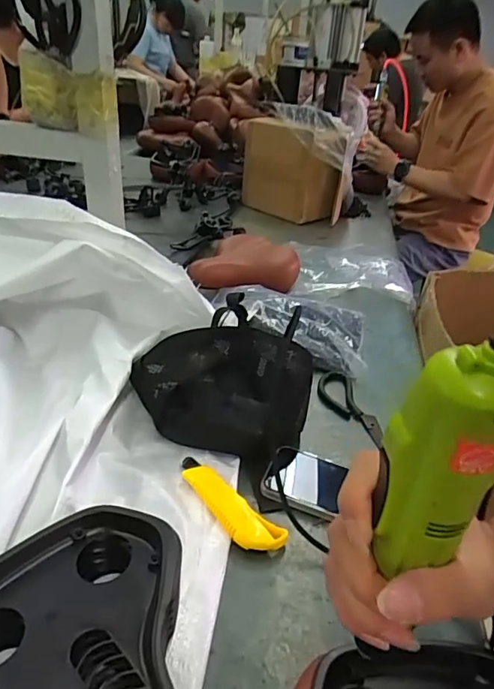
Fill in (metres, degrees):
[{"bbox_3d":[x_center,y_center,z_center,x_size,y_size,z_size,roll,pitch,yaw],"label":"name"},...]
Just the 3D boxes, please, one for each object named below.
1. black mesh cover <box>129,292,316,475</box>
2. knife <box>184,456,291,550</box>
[{"bbox_3d":[-0.034,0.050,0.607,0.218,0.124,0.142,12,32,12],"label":"black mesh cover"},{"bbox_3d":[-0.026,0.169,0.515,0.149,0.021,0.041,29,39,34],"label":"knife"}]

